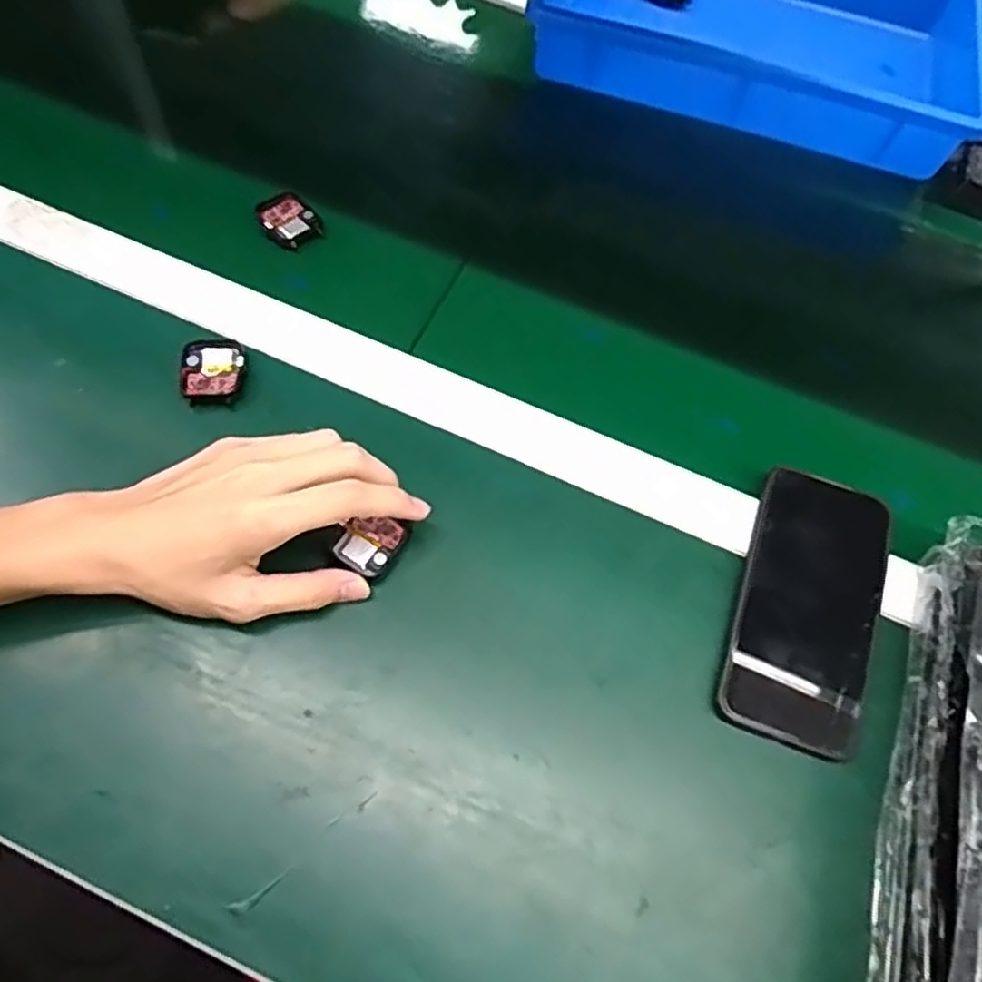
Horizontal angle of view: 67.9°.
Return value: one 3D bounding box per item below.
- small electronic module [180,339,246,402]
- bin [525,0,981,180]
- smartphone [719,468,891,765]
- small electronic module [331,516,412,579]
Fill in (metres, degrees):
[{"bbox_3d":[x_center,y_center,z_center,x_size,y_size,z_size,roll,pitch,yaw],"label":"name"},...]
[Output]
[{"bbox_3d":[-0.178,-0.077,0.467,0.038,0.009,0.043,-7,64,-9],"label":"small electronic module"},{"bbox_3d":[0.234,-0.417,0.651,0.368,0.067,0.246,16,63,3],"label":"bin"},{"bbox_3d":[0.184,0.065,0.421,0.076,0.009,0.159,22,68,1],"label":"smartphone"},{"bbox_3d":[-0.069,0.030,0.423,0.031,0.010,0.038,32,66,12],"label":"small electronic module"}]

